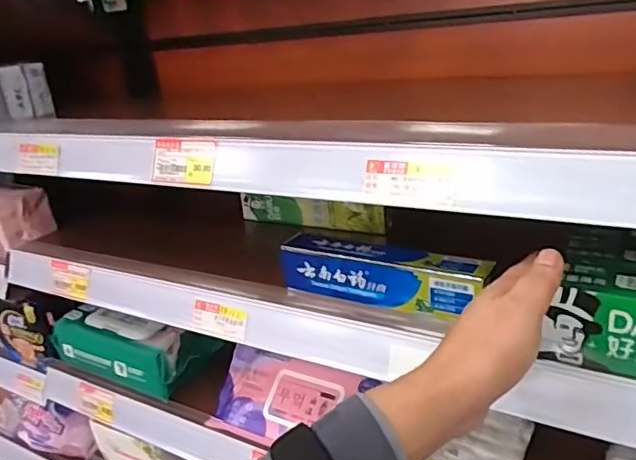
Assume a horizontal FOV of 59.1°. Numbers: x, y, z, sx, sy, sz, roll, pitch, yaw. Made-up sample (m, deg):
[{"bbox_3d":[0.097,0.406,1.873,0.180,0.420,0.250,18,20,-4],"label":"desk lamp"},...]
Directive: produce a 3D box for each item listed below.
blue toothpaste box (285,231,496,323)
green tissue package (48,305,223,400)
[{"bbox_3d":[0.052,0.038,0.471,0.174,0.044,0.036,8,27,31],"label":"blue toothpaste box"},{"bbox_3d":[-0.238,0.142,0.722,0.204,0.060,0.092,7,27,30],"label":"green tissue package"}]

